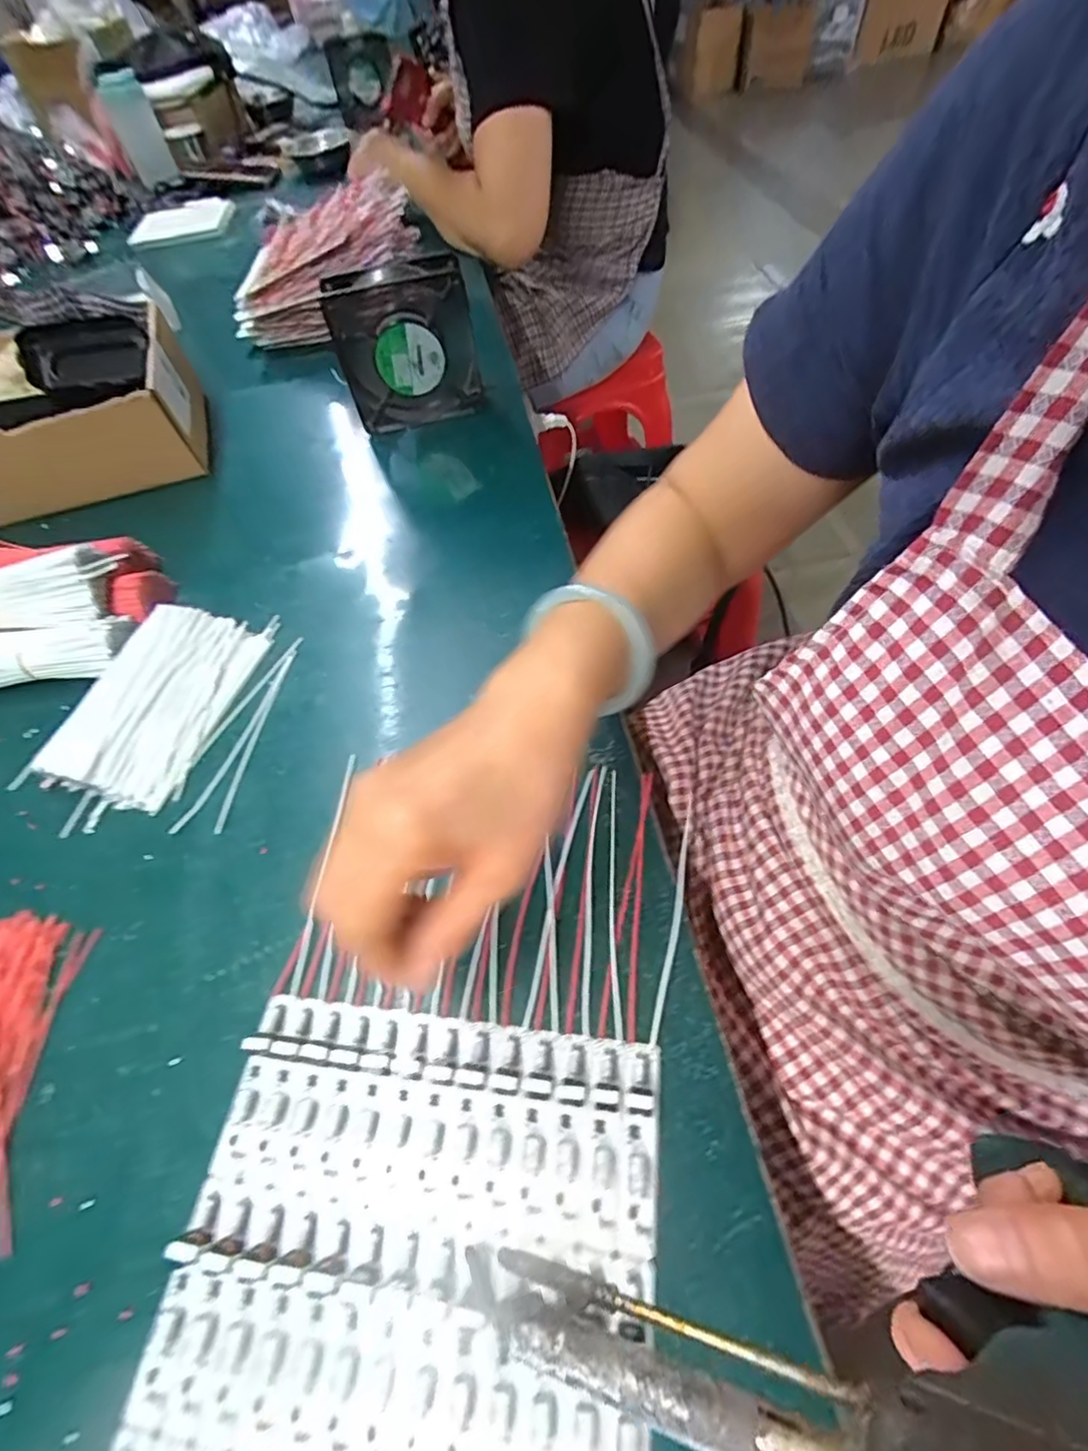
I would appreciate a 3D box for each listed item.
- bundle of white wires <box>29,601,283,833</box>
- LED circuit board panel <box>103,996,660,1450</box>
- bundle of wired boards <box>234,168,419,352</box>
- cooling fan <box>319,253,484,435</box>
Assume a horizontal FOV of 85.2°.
[{"bbox_3d":[-0.270,-0.015,0.409,0.099,0.019,0.166,8,57,11],"label":"bundle of white wires"},{"bbox_3d":[-0.064,0.262,0.206,0.191,0.015,0.294,5,57,8],"label":"LED circuit board panel"},{"bbox_3d":[-0.245,-0.505,0.654,0.230,0.072,0.110,-33,57,9],"label":"bundle of wired boards"},{"bbox_3d":[-0.122,-0.334,0.536,0.118,0.131,0.031,-10,56,-1],"label":"cooling fan"}]

